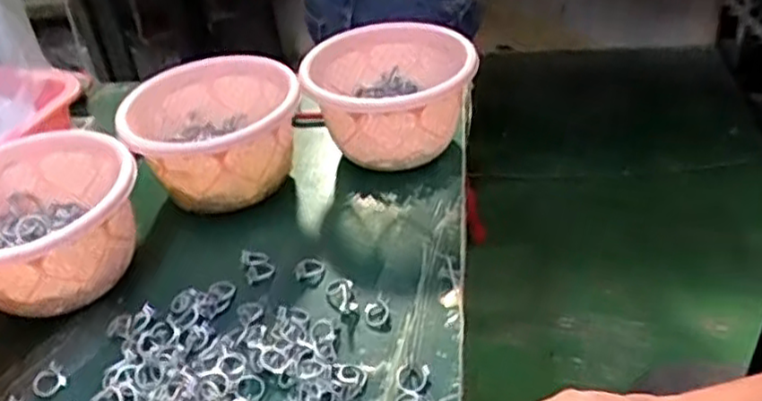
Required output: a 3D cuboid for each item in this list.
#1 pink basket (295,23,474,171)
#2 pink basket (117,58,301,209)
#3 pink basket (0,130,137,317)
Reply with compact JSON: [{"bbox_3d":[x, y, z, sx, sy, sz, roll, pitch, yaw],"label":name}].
[{"bbox_3d":[0.005,-0.084,0.599,0.130,0.105,0.118,-11,36,-5],"label":"pink basket"},{"bbox_3d":[-0.138,-0.053,0.585,0.133,0.091,0.123,-16,37,-12],"label":"pink basket"},{"bbox_3d":[-0.249,0.017,0.518,0.132,0.081,0.135,24,47,33],"label":"pink basket"}]

